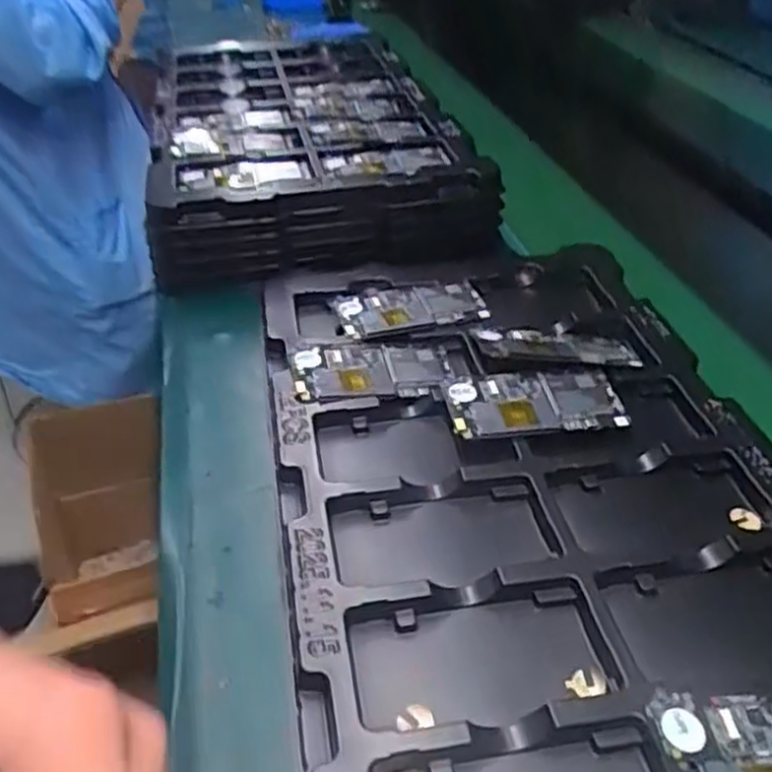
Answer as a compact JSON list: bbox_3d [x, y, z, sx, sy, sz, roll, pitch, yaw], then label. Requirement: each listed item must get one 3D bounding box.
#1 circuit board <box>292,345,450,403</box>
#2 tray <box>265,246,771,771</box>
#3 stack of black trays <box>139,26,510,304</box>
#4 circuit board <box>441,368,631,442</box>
[{"bbox_3d":[-0.009,-0.012,0.575,0.121,0.009,0.060,-2,41,-13],"label":"circuit board"},{"bbox_3d":[0.100,0.066,0.486,0.327,0.032,0.531,-5,37,-9],"label":"tray"},{"bbox_3d":[-0.102,-0.311,0.911,0.336,0.088,0.549,-6,39,-10],"label":"stack of black trays"},{"bbox_3d":[0.108,0.011,0.544,0.127,0.010,0.061,-4,45,-10],"label":"circuit board"}]

